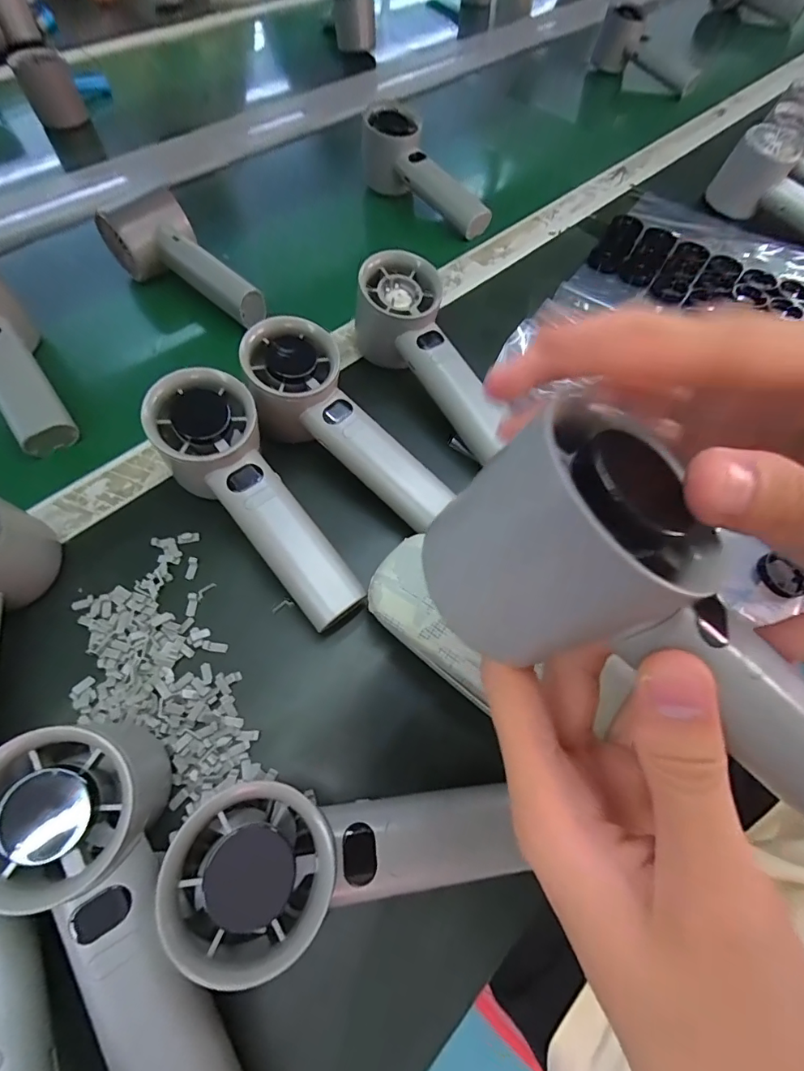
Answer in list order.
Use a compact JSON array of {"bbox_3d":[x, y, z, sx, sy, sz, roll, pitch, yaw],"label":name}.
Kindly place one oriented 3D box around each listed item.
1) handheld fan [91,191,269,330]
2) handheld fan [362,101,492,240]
[{"bbox_3d":[-0.175,-0.214,0.379,0.059,0.077,0.140,-39,68,-21],"label":"handheld fan"},{"bbox_3d":[0.019,-0.354,0.468,0.149,0.058,0.054,45,68,8],"label":"handheld fan"}]

